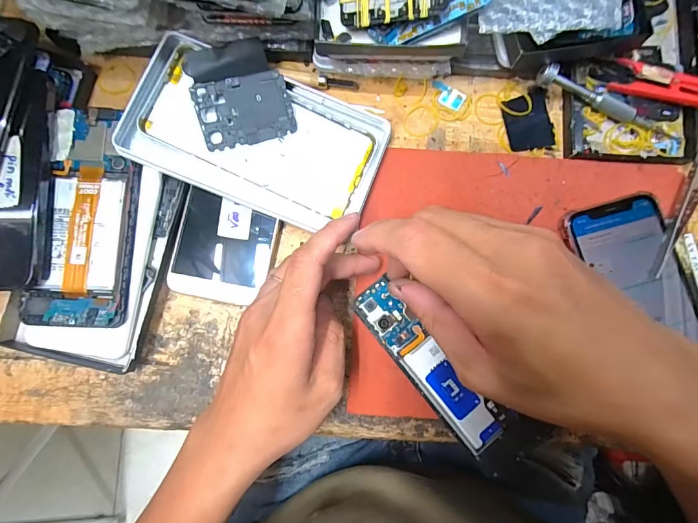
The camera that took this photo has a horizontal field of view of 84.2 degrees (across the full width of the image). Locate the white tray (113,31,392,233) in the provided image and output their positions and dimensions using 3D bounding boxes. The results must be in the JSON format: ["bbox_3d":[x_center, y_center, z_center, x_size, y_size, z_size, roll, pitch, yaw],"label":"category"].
[{"bbox_3d":[-0.065,-0.093,0.285,0.177,0.024,0.101,21,85,0],"label":"white tray"}]

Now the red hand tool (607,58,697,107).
[{"bbox_3d":[0.253,-0.139,0.304,0.080,0.013,0.026,21,85,14],"label":"red hand tool"}]

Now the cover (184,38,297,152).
[{"bbox_3d":[-0.080,-0.124,0.283,0.066,0.013,0.070,-16,86,-3],"label":"cover"}]

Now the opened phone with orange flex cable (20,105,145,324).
[{"bbox_3d":[-0.186,-0.033,0.276,0.065,0.008,0.155,4,83,-7],"label":"opened phone with orange flex cable"}]

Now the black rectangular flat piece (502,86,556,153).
[{"bbox_3d":[0.144,-0.114,0.308,0.037,0.004,0.049,-9,86,-2],"label":"black rectangular flat piece"}]

